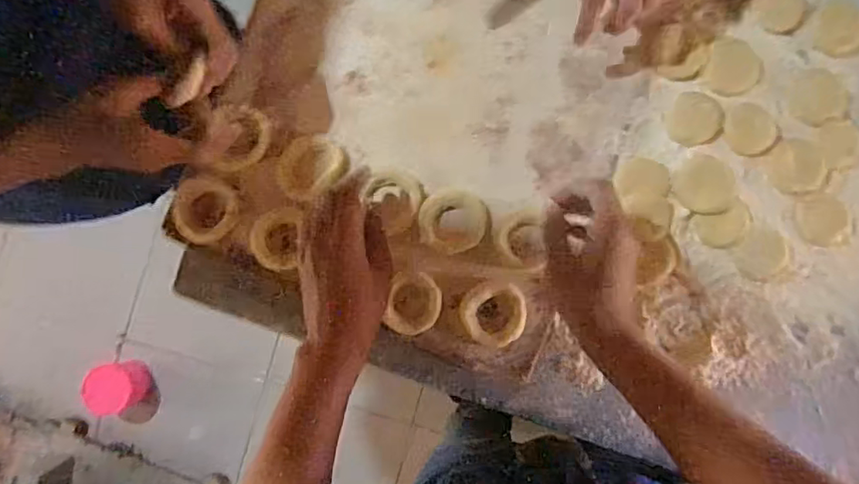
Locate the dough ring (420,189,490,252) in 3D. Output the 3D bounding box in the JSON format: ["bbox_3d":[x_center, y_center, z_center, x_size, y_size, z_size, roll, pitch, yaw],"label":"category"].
[{"bbox_3d":[0.025,-0.021,0.601,0.068,0.015,0.064,0,87,2],"label":"dough ring"}]

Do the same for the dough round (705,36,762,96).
[{"bbox_3d":[0.310,-0.179,0.592,0.051,0.008,0.061,10,88,3],"label":"dough round"}]

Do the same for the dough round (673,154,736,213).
[{"bbox_3d":[0.275,-0.057,0.582,0.056,0.013,0.057,0,87,2],"label":"dough round"}]

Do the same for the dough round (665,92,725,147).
[{"bbox_3d":[0.268,-0.124,0.587,0.050,0.011,0.056,37,89,4],"label":"dough round"}]

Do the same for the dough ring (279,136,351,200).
[{"bbox_3d":[-0.125,-0.082,0.614,0.074,0.015,0.062,-30,86,1],"label":"dough ring"}]

